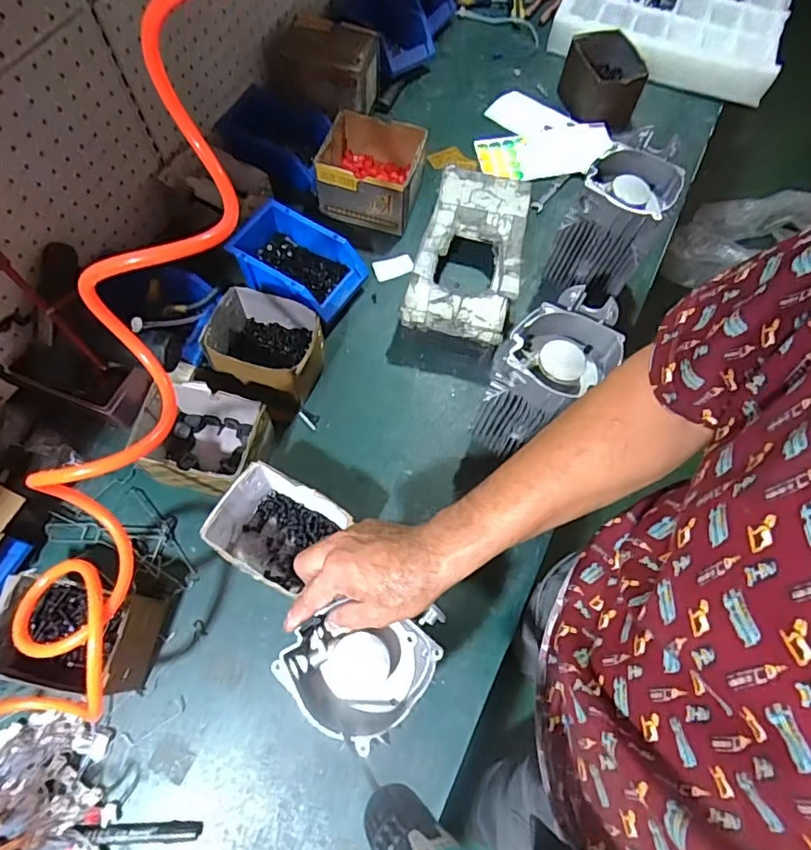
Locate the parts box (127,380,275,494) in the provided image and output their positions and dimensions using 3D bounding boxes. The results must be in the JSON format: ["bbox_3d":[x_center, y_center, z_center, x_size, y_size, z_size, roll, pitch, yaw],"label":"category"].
[{"bbox_3d":[-0.254,0.021,0.689,0.154,0.096,0.116,13,68,4],"label":"parts box"}]

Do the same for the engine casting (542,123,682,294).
[{"bbox_3d":[0.296,-0.290,0.766,0.116,0.165,0.143,28,70,10],"label":"engine casting"}]

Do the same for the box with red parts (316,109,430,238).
[{"bbox_3d":[-0.054,-0.408,0.884,0.149,0.116,0.138,16,68,5],"label":"box with red parts"}]

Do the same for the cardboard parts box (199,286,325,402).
[{"bbox_3d":[-0.193,-0.104,0.760,0.146,0.094,0.124,12,68,4],"label":"cardboard parts box"}]

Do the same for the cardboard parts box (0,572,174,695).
[{"bbox_3d":[-0.354,0.230,0.589,0.156,0.102,0.096,10,68,3],"label":"cardboard parts box"}]

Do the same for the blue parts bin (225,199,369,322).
[{"bbox_3d":[-0.167,-0.246,0.810,0.185,0.065,0.129,33,70,11],"label":"blue parts bin"}]

